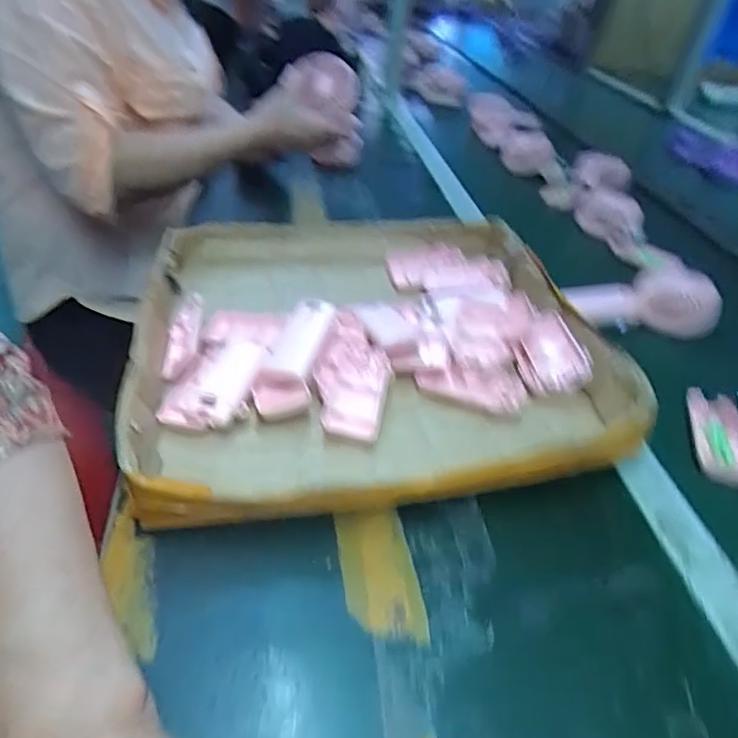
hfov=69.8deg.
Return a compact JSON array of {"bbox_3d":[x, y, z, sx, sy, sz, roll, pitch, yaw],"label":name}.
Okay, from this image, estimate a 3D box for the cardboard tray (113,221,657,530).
[{"bbox_3d":[-0.001,-0.044,0.506,0.390,0.058,0.375,-1,41,-13],"label":"cardboard tray"}]

